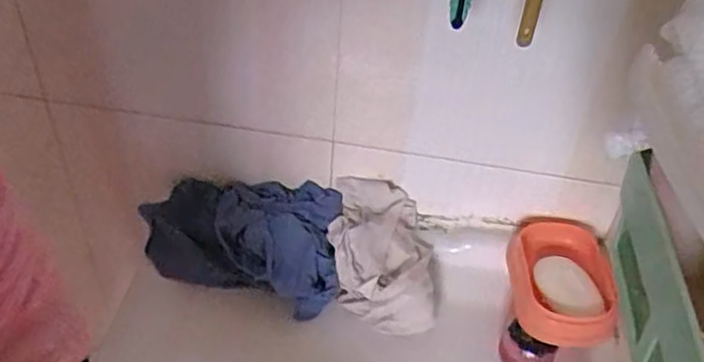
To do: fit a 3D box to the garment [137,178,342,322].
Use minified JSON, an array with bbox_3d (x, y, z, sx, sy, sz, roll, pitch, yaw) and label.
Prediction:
[{"bbox_3d":[-0.108,0.056,0.683,0.210,0.059,0.122,14,43,11],"label":"garment"}]

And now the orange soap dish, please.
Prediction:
[{"bbox_3d":[0.195,0.094,0.627,0.092,0.034,0.126,9,42,5],"label":"orange soap dish"}]

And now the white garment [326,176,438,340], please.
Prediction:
[{"bbox_3d":[0.030,0.072,0.654,0.108,0.062,0.136,6,42,1],"label":"white garment"}]

